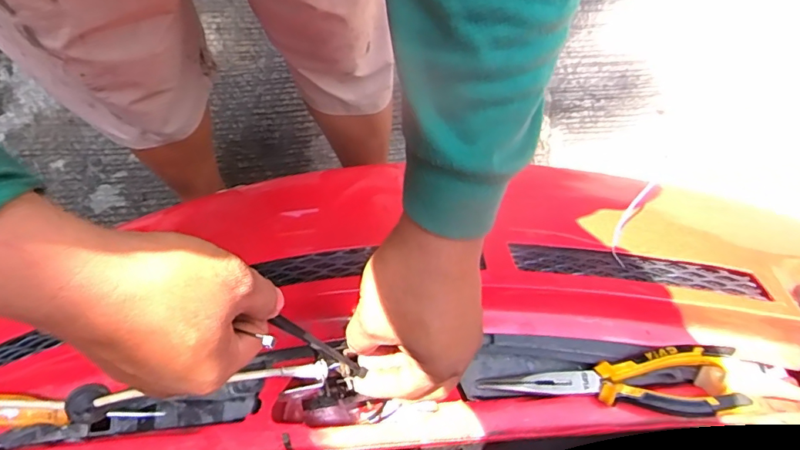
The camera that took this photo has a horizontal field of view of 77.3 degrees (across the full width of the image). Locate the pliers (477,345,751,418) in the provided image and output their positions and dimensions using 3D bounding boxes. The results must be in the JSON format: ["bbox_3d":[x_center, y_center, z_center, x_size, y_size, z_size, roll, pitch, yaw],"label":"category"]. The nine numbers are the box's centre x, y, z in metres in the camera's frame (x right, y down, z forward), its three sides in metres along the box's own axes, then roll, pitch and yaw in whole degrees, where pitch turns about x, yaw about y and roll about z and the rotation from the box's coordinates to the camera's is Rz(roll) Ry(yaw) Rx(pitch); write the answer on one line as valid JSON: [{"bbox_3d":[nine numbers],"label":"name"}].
[{"bbox_3d":[0.169,0.130,0.415,0.193,0.022,0.052,-5,67,15],"label":"pliers"}]

